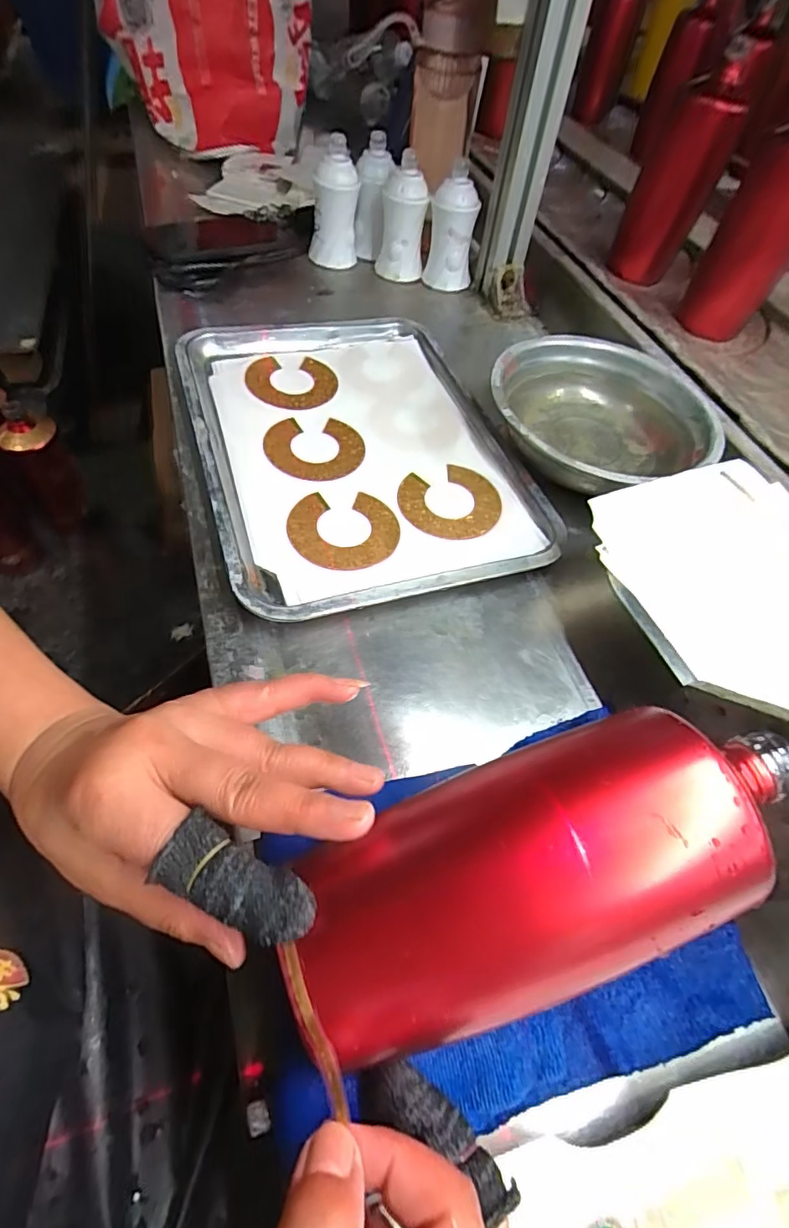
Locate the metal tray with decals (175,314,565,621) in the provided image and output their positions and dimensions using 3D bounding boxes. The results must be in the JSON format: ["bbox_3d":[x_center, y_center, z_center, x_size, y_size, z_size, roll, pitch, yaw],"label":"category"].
[{"bbox_3d":[-0.034,-0.155,0.452,0.254,0.023,0.342,-14,59,-14],"label":"metal tray with decals"}]

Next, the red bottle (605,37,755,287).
[{"bbox_3d":[0.321,-0.496,0.605,0.085,0.183,0.075,24,58,11],"label":"red bottle"}]

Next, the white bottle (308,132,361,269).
[{"bbox_3d":[-0.071,-0.477,0.618,0.053,0.114,0.048,3,56,-3],"label":"white bottle"}]

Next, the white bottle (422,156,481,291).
[{"bbox_3d":[0.067,-0.445,0.617,0.056,0.111,0.047,0,56,-5],"label":"white bottle"}]

